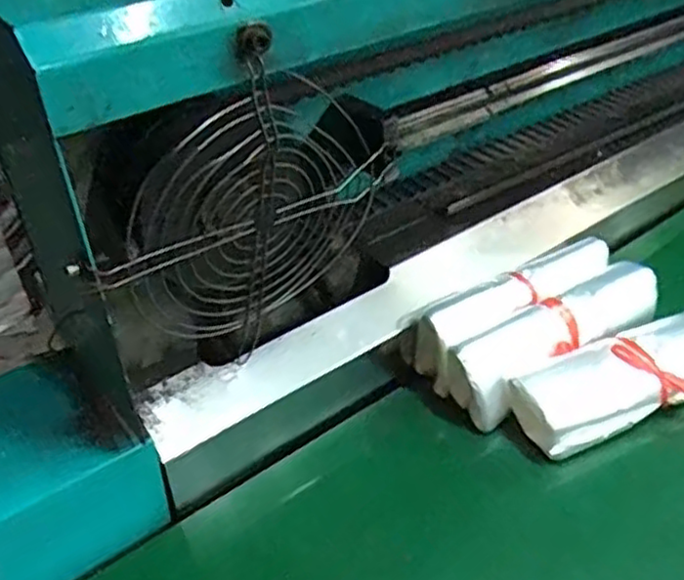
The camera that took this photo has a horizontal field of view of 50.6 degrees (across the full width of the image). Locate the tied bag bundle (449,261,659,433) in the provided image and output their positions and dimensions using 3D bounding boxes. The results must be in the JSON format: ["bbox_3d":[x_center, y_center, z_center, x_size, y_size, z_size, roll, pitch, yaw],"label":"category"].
[{"bbox_3d":[0.186,0.039,0.601,0.213,0.048,0.063,-25,43,-26],"label":"tied bag bundle"}]

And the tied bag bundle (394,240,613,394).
[{"bbox_3d":[0.152,0.015,0.627,0.211,0.063,0.047,-23,42,-24],"label":"tied bag bundle"}]

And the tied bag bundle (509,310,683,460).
[{"bbox_3d":[0.234,0.071,0.571,0.209,0.048,0.070,-17,40,-18],"label":"tied bag bundle"}]

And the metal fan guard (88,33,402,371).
[{"bbox_3d":[-0.046,-0.054,0.428,0.201,0.183,0.035,-30,45,-31],"label":"metal fan guard"}]

